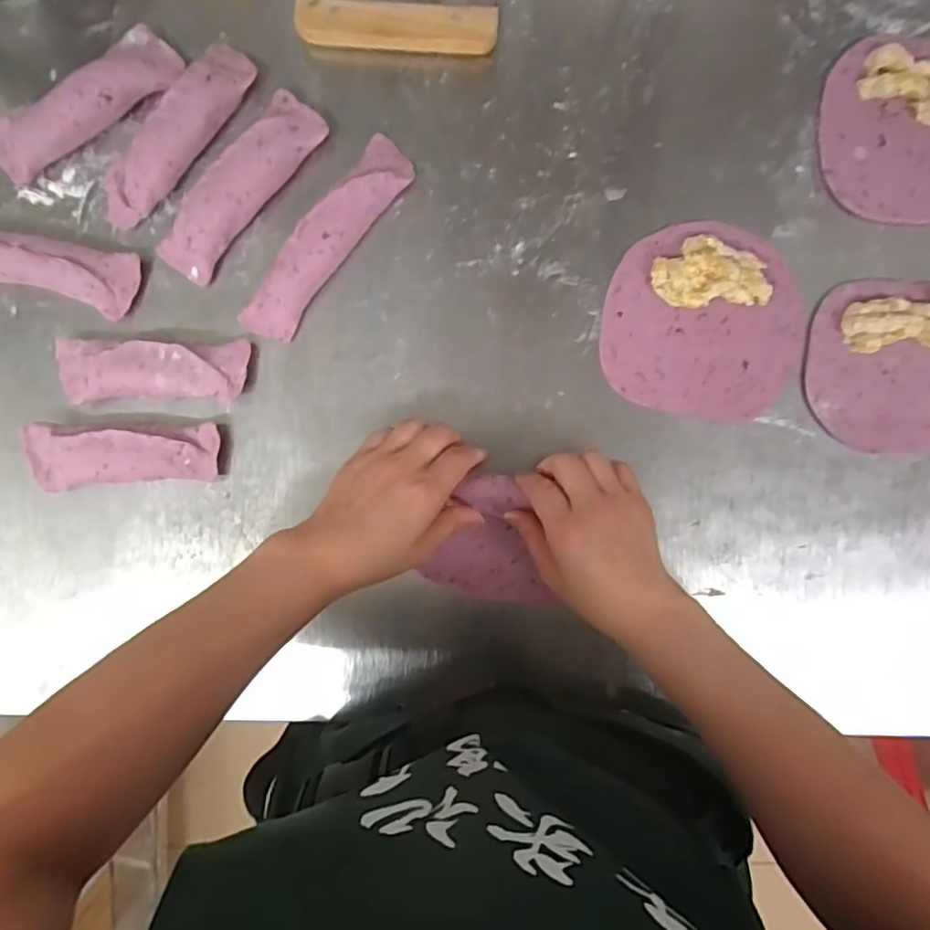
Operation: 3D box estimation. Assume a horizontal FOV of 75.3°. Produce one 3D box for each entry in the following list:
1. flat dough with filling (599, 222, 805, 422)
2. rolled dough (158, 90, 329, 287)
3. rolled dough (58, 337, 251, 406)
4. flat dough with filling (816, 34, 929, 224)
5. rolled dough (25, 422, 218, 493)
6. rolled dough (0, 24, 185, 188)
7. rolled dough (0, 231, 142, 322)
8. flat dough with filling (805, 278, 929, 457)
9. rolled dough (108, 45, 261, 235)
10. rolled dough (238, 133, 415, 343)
[{"bbox_3d":[0.180,-0.109,0.450,0.146,0.020,0.139,0,93,1],"label":"flat dough with filling"},{"bbox_3d":[-0.168,-0.206,0.450,0.044,0.029,0.152,43,93,-1],"label":"rolled dough"},{"bbox_3d":[-0.236,-0.071,0.454,0.141,0.028,0.046,0,93,1],"label":"rolled dough"},{"bbox_3d":[0.336,-0.247,0.440,0.138,0.018,0.130,2,93,1],"label":"flat dough with filling"},{"bbox_3d":[-0.255,-0.007,0.452,0.135,0.029,0.047,-1,93,1],"label":"rolled dough"},{"bbox_3d":[-0.285,-0.268,0.447,0.152,0.034,0.040,-35,91,2],"label":"rolled dough"},{"bbox_3d":[-0.326,-0.147,0.452,0.150,0.033,0.046,9,93,1],"label":"rolled dough"},{"bbox_3d":[0.326,-0.072,0.444,0.135,0.021,0.124,0,93,1],"label":"flat dough with filling"},{"bbox_3d":[-0.217,-0.246,0.449,0.040,0.030,0.155,39,93,-1],"label":"rolled dough"},{"bbox_3d":[-0.103,-0.168,0.450,0.039,0.027,0.173,38,93,-1],"label":"rolled dough"}]

